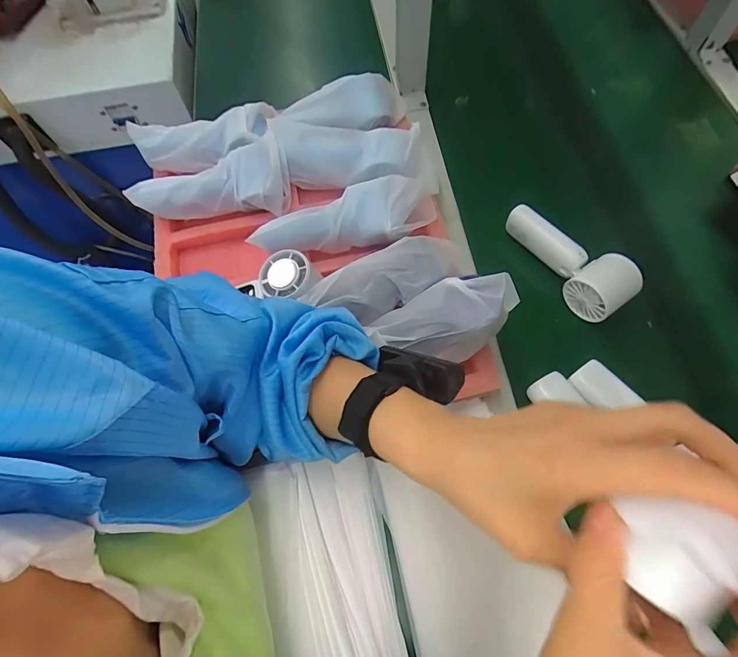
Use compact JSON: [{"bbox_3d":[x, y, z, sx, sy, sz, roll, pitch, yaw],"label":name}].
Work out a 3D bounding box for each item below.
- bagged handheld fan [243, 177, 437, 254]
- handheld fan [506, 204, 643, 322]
[{"bbox_3d":[-0.027,-0.122,0.451,0.197,0.057,0.072,-6,66,0],"label":"bagged handheld fan"},{"bbox_3d":[0.217,-0.080,0.453,0.047,0.055,0.154,-36,70,-12],"label":"handheld fan"}]

